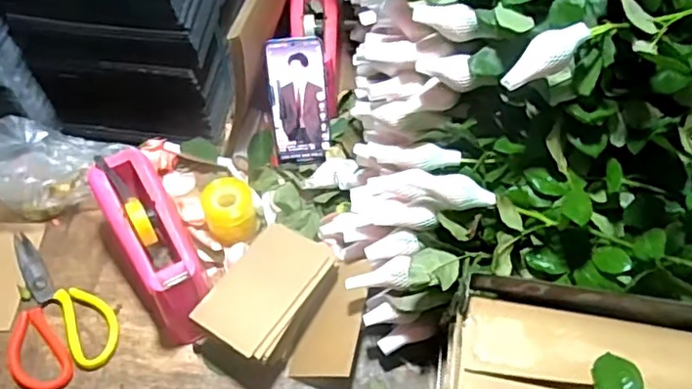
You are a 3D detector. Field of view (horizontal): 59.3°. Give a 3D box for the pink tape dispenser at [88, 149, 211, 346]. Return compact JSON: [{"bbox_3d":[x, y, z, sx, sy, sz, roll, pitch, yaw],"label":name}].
[{"bbox_3d":[-0.205,0.050,0.663,0.075,0.108,0.211,-25,72,-18],"label":"pink tape dispenser"}]

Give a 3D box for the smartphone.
[{"bbox_3d":[-0.061,-0.120,0.783,0.074,0.156,0.009,-3,14,1],"label":"smartphone"}]

